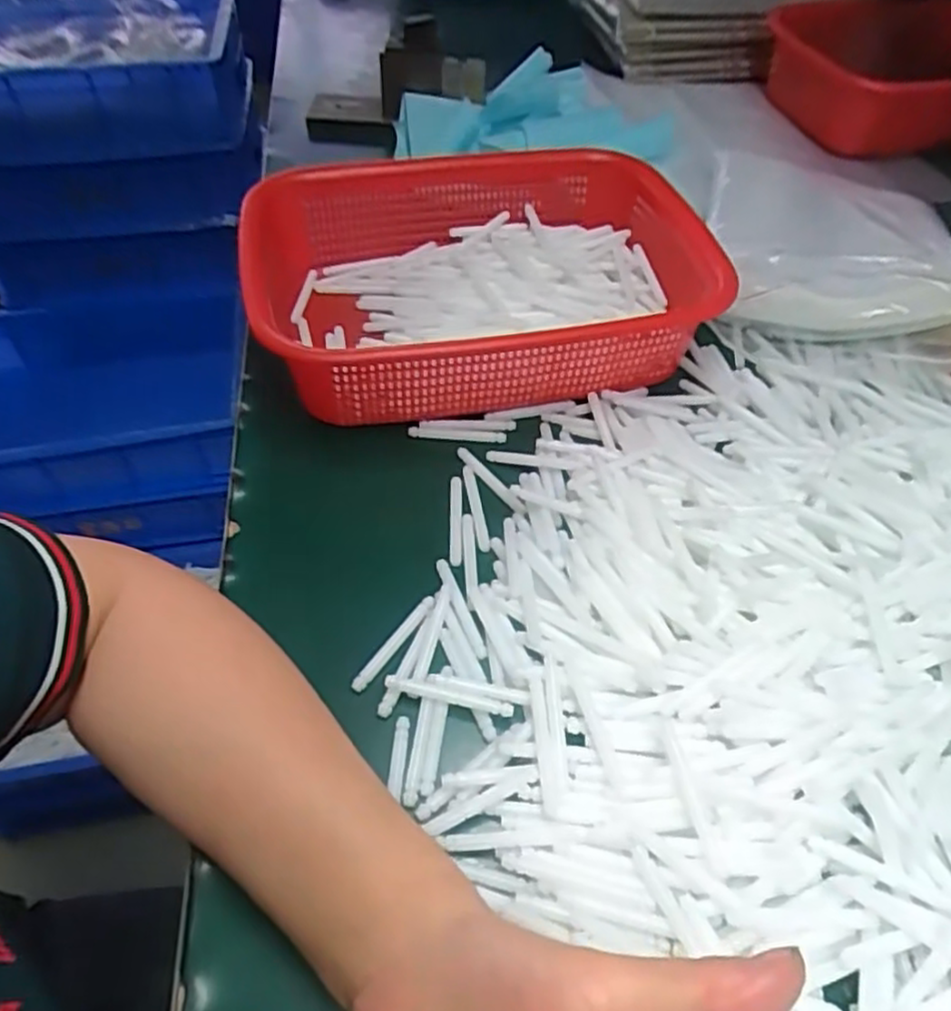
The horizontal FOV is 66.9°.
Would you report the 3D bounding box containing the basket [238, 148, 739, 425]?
[{"bbox_3d":[0.017,-0.152,0.472,0.306,0.076,0.204,-11,52,-5],"label":"basket"}]

